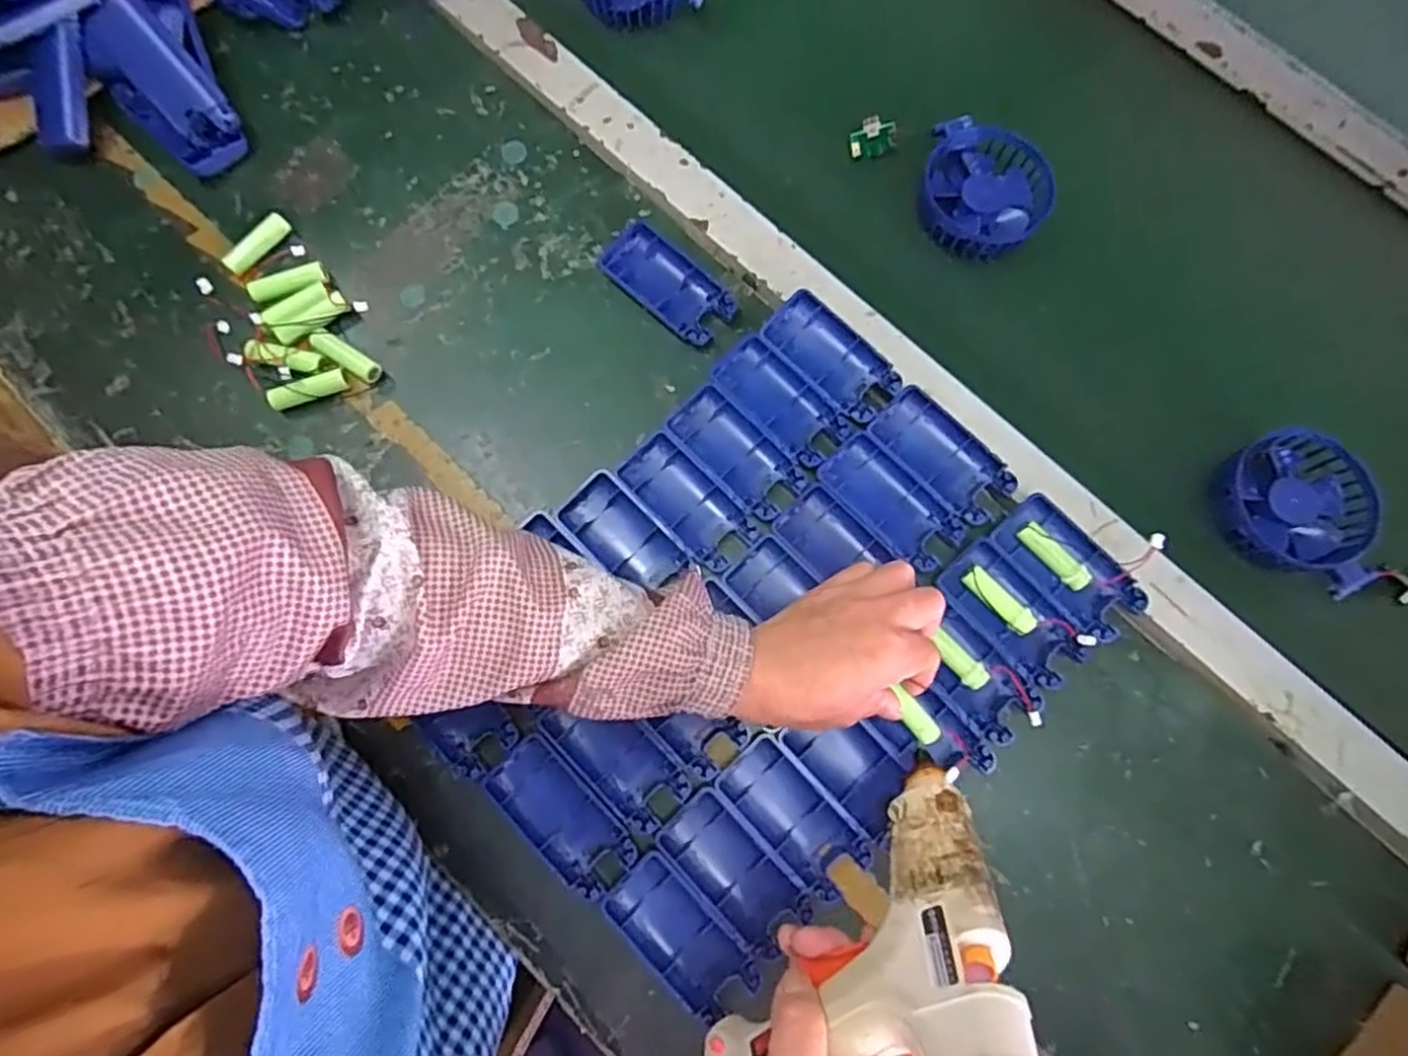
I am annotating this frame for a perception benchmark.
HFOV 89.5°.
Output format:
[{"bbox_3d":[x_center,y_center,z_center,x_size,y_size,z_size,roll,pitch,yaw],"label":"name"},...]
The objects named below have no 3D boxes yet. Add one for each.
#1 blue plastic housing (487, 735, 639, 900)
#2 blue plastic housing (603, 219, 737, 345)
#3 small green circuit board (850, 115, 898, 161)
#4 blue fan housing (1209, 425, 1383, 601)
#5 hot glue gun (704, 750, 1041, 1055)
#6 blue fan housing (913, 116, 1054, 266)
[{"bbox_3d":[-0.084,0.169,0.418,0.041,0.012,0.091,-44,82,-8],"label":"blue plastic housing"},{"bbox_3d":[-0.025,-0.165,0.485,0.095,0.010,0.043,41,81,7],"label":"blue plastic housing"},{"bbox_3d":[0.122,-0.282,0.512,0.032,0.027,0.006,-4,39,12],"label":"small green circuit board"},{"bbox_3d":[0.374,-0.015,0.448,0.097,0.021,0.096,0,79,0],"label":"blue fan housing"},{"bbox_3d":[0.073,0.209,0.314,0.136,0.205,0.036,-28,111,22],"label":"hot glue gun"},{"bbox_3d":[0.196,-0.235,0.500,0.087,0.024,0.090,0,79,0],"label":"blue fan housing"}]

